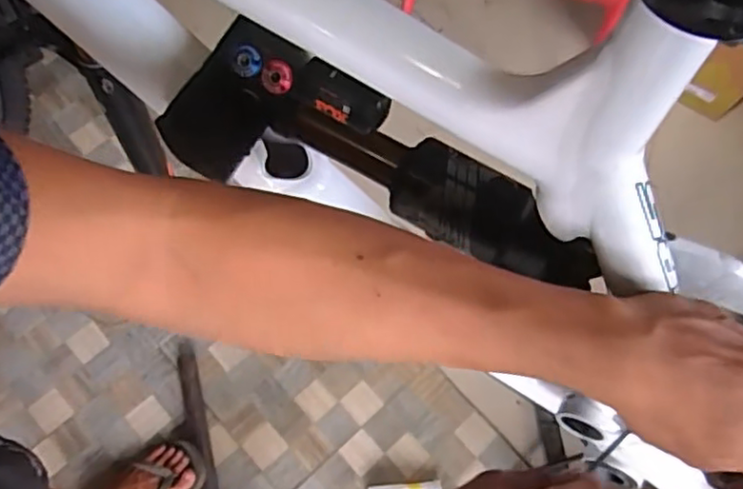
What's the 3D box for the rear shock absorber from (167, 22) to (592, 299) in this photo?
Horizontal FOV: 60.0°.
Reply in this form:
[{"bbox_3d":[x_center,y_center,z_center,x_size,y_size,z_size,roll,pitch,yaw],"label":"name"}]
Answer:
[{"bbox_3d":[0.004,-0.048,0.406,0.292,0.087,0.078,26,70,6],"label":"rear shock absorber"}]

